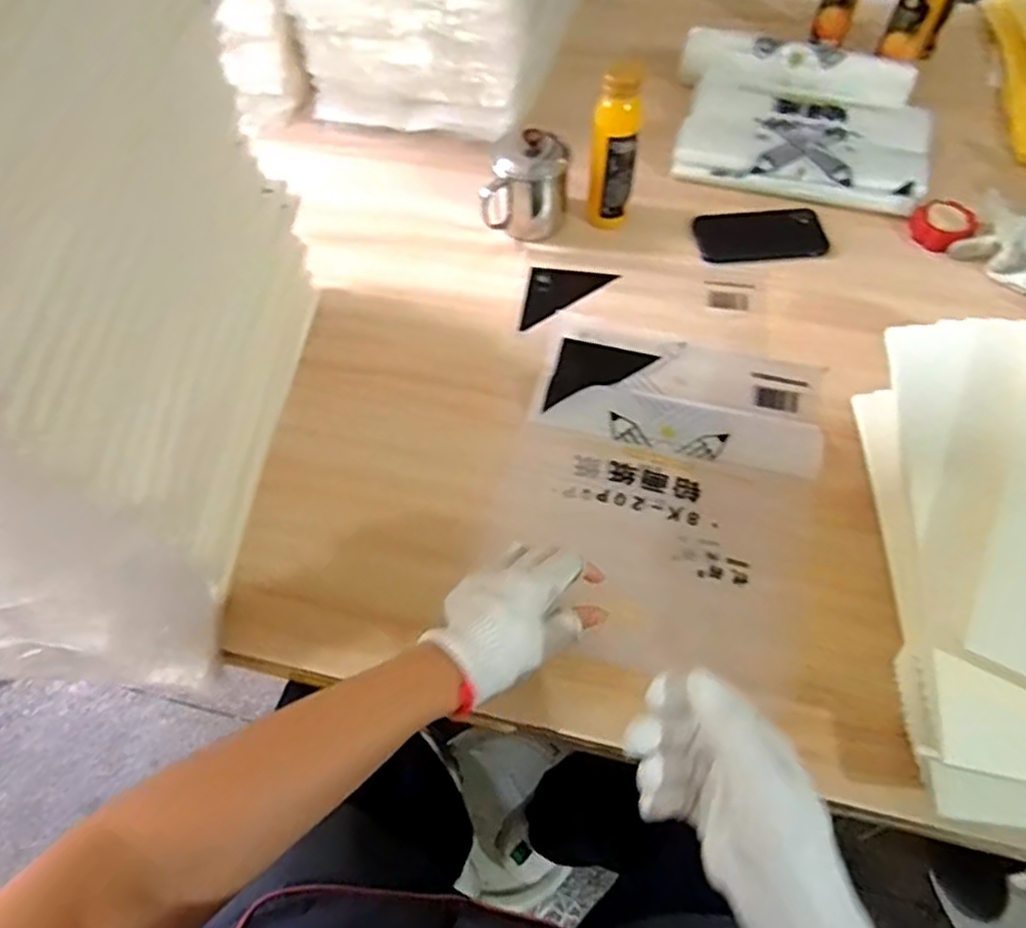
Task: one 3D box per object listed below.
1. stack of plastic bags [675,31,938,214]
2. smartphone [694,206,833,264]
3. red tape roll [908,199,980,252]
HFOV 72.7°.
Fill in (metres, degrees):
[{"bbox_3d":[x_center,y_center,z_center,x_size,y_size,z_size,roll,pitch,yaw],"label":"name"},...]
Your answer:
[{"bbox_3d":[0.358,-0.434,0.870,0.308,0.054,0.241,11,60,9],"label":"stack of plastic bags"},{"bbox_3d":[0.288,-0.265,0.809,0.146,0.013,0.075,-2,59,0],"label":"smartphone"},{"bbox_3d":[0.495,-0.277,0.804,0.062,0.026,0.063,-1,59,1],"label":"red tape roll"}]

